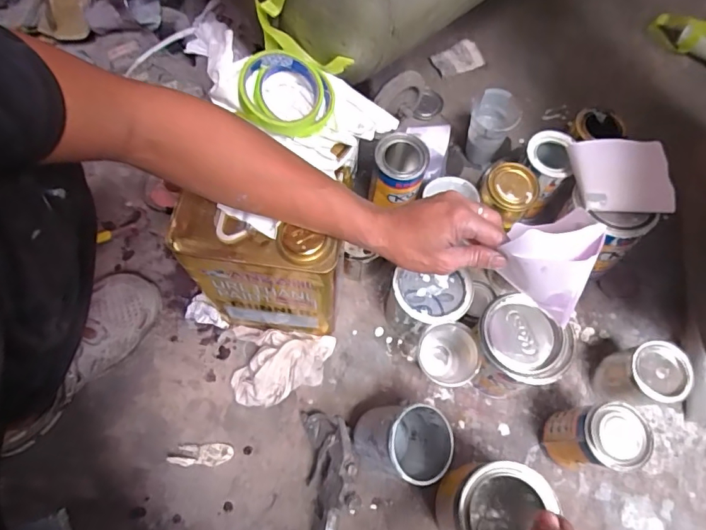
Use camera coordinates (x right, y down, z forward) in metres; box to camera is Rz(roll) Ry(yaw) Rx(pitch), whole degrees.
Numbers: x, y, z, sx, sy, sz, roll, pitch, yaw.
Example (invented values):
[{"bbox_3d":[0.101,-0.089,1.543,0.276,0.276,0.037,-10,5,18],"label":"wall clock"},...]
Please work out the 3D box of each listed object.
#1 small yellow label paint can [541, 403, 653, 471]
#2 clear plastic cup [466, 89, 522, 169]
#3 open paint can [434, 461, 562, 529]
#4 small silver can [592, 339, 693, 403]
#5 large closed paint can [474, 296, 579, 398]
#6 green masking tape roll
[{"bbox_3d":[0.287,0.211,0.590,0.076,0.138,0.071,6,68,1],"label":"small yellow label paint can"},{"bbox_3d":[0.215,-0.211,0.772,0.074,0.107,0.075,1,68,-2],"label":"clear plastic cup"},{"bbox_3d":[0.153,0.284,0.552,0.094,0.134,0.105,3,68,-1],"label":"open paint can"},{"bbox_3d":[0.367,0.146,0.627,0.076,0.111,0.072,1,68,-2],"label":"small silver can"},{"bbox_3d":[0.194,0.112,0.615,0.110,0.152,0.101,42,72,14],"label":"large closed paint can"},{"bbox_3d":[-0.072,-0.189,0.538,0.109,0.045,0.103,1,68,-2],"label":"green masking tape roll"}]

